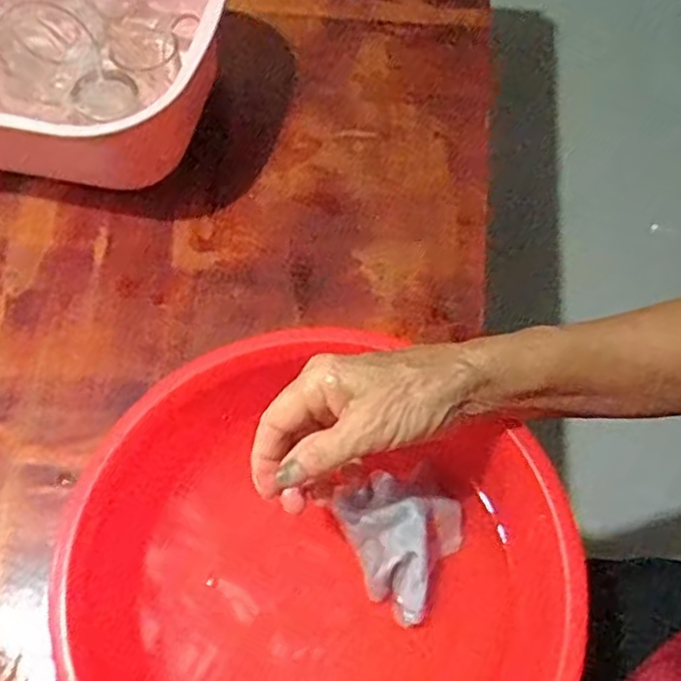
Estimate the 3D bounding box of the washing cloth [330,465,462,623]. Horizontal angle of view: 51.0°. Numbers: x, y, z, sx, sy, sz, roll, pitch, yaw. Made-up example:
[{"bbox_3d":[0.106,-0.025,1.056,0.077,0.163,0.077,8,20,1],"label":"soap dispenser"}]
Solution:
[{"bbox_3d":[0.031,0.121,0.445,0.079,0.039,0.076,30,69,13],"label":"washing cloth"}]

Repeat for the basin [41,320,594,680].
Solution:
[{"bbox_3d":[-0.016,0.142,0.418,0.271,0.101,0.258,0,65,0],"label":"basin"}]

